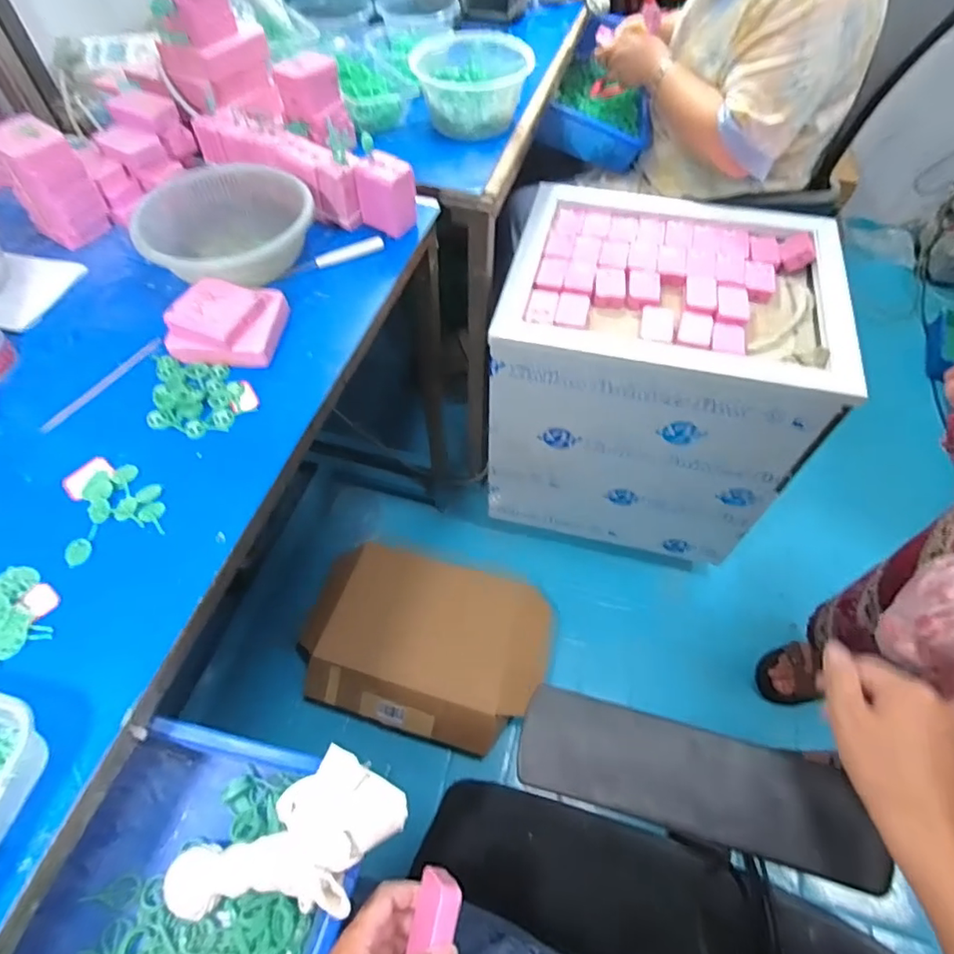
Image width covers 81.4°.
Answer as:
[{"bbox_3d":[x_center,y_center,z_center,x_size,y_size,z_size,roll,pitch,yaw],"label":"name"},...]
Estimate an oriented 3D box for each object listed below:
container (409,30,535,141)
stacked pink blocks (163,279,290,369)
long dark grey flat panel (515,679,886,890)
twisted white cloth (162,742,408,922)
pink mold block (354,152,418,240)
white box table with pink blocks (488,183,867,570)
[{"bbox_3d":[-0.010,-0.577,0.806,0.164,0.077,0.194,-6,57,-4],"label":"container"},{"bbox_3d":[-0.251,-0.154,0.553,0.094,0.047,0.084,5,57,3],"label":"stacked pink blocks"},{"bbox_3d":[0.157,0.217,0.396,0.248,0.019,0.068,13,58,8],"label":"long dark grey flat panel"},{"bbox_3d":[-0.146,0.285,0.421,0.190,0.042,0.096,-28,59,8],"label":"twisted white cloth"},{"bbox_3d":[-0.105,-0.331,0.650,0.055,0.068,0.048,36,64,21],"label":"pink mold block"},{"bbox_3d":[0.311,-0.187,1.081,0.490,0.509,0.431,12,58,7],"label":"white box table with pink blocks"}]

